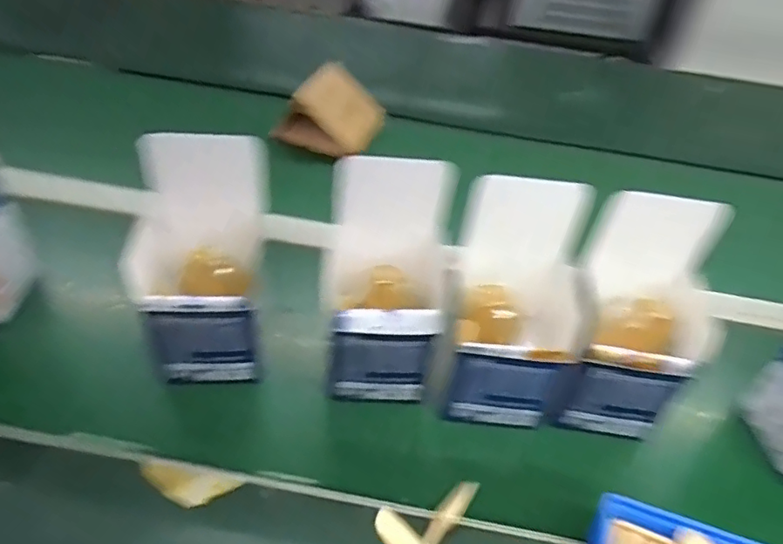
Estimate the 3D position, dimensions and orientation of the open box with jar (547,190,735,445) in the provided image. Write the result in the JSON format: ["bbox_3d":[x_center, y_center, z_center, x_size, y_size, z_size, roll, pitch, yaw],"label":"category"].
[{"bbox_3d":[0.192,0.041,0.435,0.100,0.177,0.087,6,44,4],"label":"open box with jar"}]

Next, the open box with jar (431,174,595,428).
[{"bbox_3d":[0.095,0.025,0.436,0.099,0.166,0.105,10,45,8],"label":"open box with jar"}]

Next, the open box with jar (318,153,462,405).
[{"bbox_3d":[0.000,0.013,0.439,0.108,0.166,0.094,-1,44,-4],"label":"open box with jar"}]

